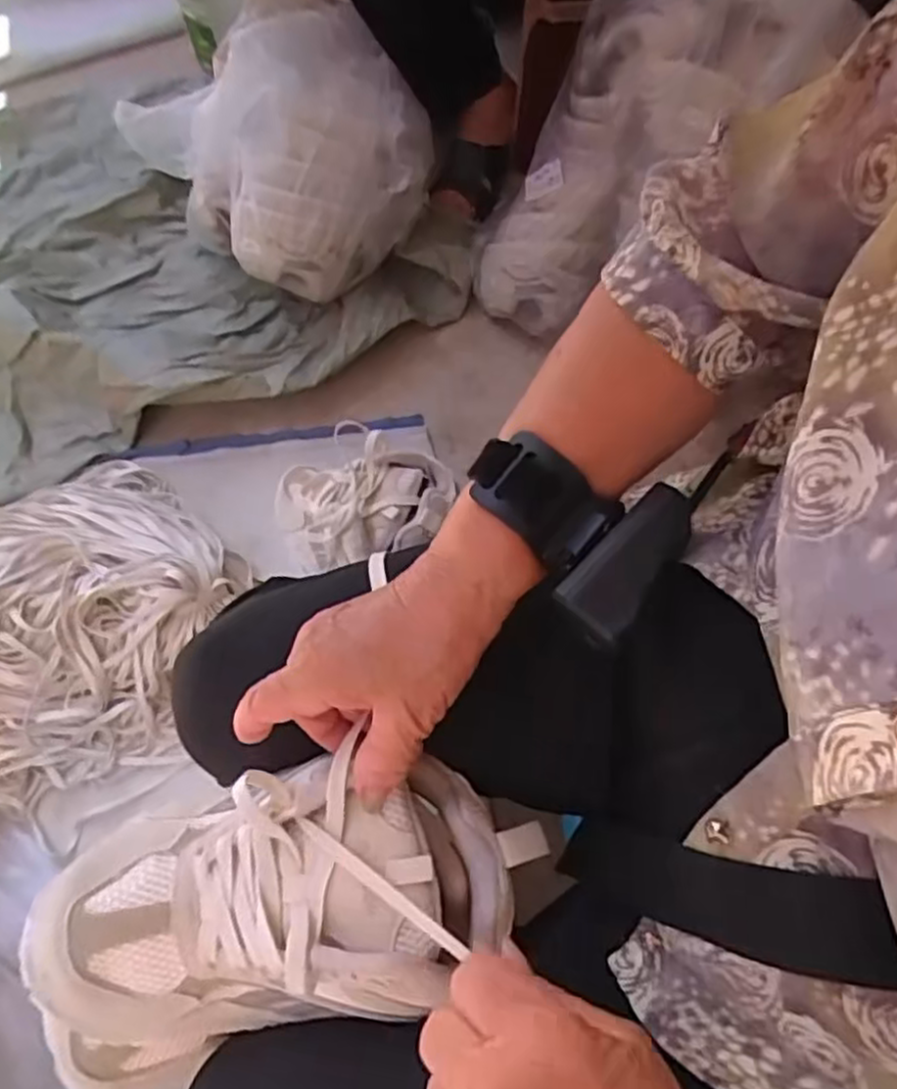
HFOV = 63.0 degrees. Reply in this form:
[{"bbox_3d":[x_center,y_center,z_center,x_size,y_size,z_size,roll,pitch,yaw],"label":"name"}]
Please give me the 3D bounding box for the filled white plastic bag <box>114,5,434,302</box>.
[{"bbox_3d":[-0.205,-0.523,0.942,0.288,0.233,0.330,-37,72,-17],"label":"filled white plastic bag"}]

